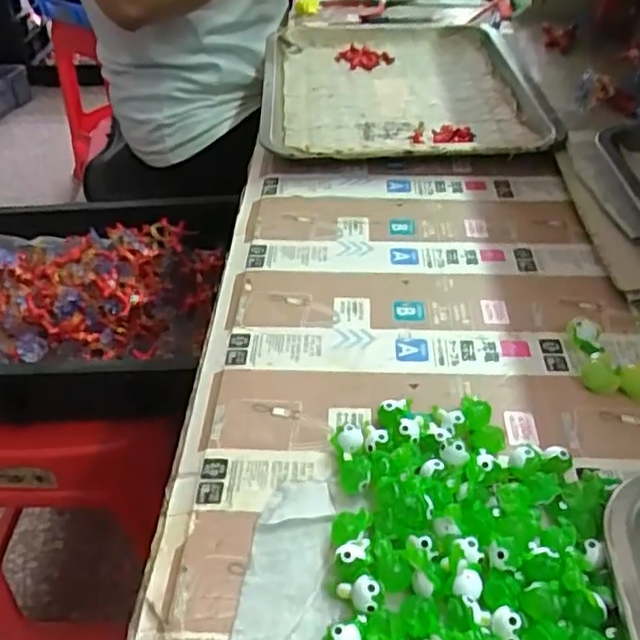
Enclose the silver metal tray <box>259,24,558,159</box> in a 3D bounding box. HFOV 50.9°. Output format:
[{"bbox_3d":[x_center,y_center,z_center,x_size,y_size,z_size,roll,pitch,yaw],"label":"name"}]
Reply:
[{"bbox_3d":[0.074,-0.236,0.656,0.251,0.033,0.315,-3,41,1],"label":"silver metal tray"}]

